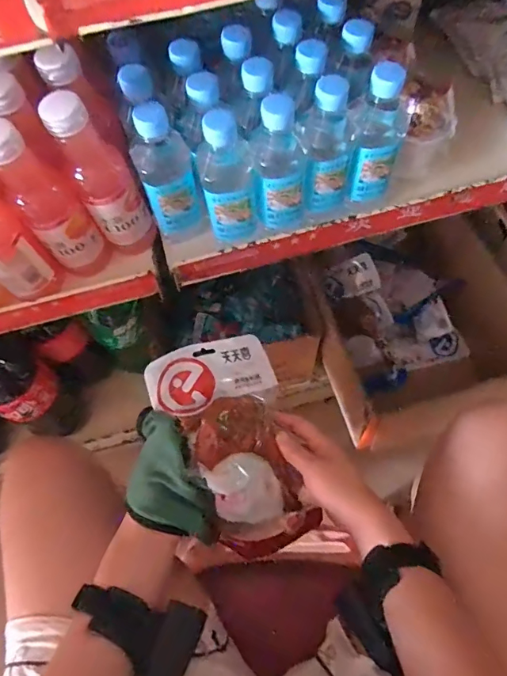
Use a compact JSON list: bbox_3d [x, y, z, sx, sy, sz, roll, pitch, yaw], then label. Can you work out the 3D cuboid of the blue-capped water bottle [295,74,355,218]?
[{"bbox_3d":[0.078,-0.199,0.490,0.057,0.147,0.055,10,66,7],"label":"blue-capped water bottle"}]

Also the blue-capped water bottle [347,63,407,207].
[{"bbox_3d":[0.136,-0.225,0.492,0.057,0.147,0.067,15,67,9],"label":"blue-capped water bottle"}]

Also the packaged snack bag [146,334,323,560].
[{"bbox_3d":[-0.010,0.110,0.458,0.117,0.057,0.224,-23,88,-8],"label":"packaged snack bag"}]

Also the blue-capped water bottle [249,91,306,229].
[{"bbox_3d":[0.027,-0.183,0.481,0.055,0.137,0.051,1,65,3],"label":"blue-capped water bottle"}]

